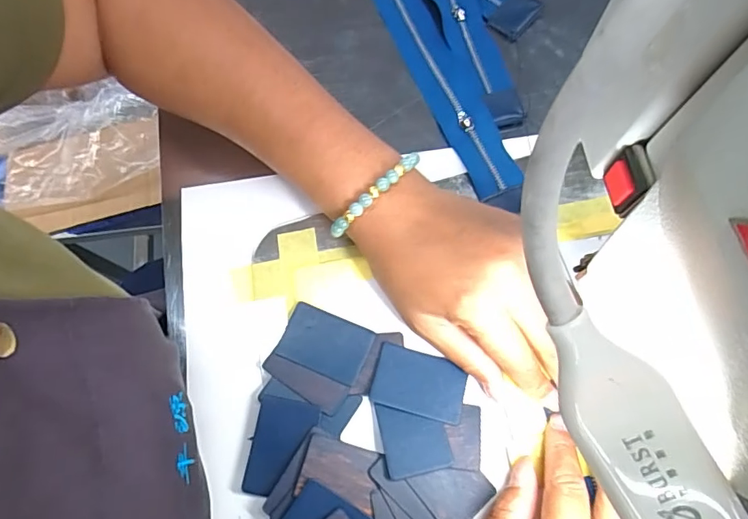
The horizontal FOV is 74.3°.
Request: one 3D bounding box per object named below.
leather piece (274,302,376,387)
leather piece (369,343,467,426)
[{"bbox_3d":[-0.029,0.050,0.291,0.050,0.005,0.035,21,76,8],"label":"leather piece"},{"bbox_3d":[0.026,0.070,0.280,0.051,0.005,0.034,14,75,6],"label":"leather piece"}]

